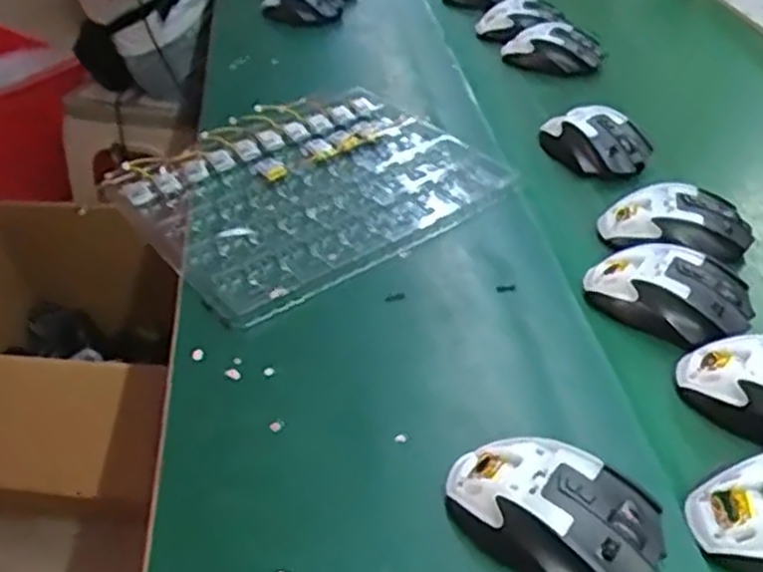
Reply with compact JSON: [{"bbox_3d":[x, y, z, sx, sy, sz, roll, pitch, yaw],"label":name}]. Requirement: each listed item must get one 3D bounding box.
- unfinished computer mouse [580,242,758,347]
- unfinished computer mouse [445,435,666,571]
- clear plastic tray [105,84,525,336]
[{"bbox_3d":[0.216,0.003,0.579,0.114,0.046,0.066,24,48,30],"label":"unfinished computer mouse"},{"bbox_3d":[0.091,0.120,0.418,0.116,0.036,0.067,21,46,27],"label":"unfinished computer mouse"},{"bbox_3d":[-0.061,-0.095,0.715,0.300,0.030,0.266,-28,45,-25],"label":"clear plastic tray"}]

